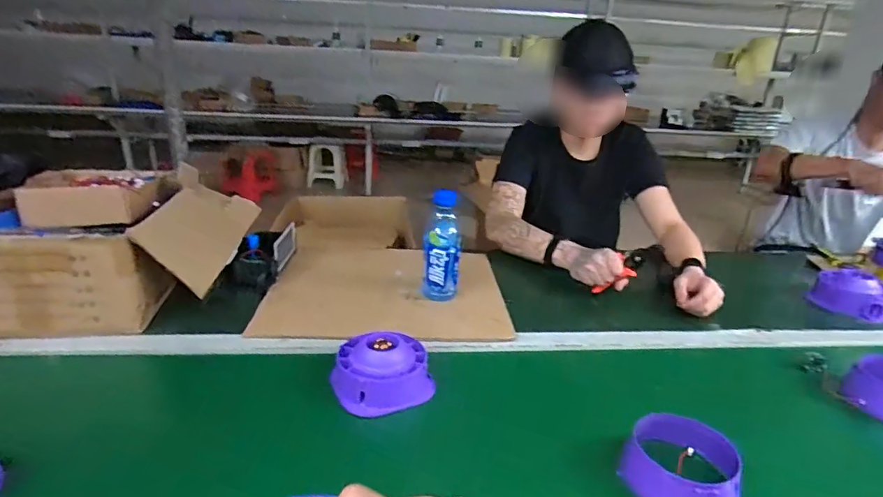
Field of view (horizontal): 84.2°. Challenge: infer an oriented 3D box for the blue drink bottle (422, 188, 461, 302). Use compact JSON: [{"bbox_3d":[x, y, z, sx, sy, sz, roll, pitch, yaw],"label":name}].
[{"bbox_3d":[0.001,0.001,0.928,0.070,0.213,0.062,3,21,0],"label":"blue drink bottle"}]

